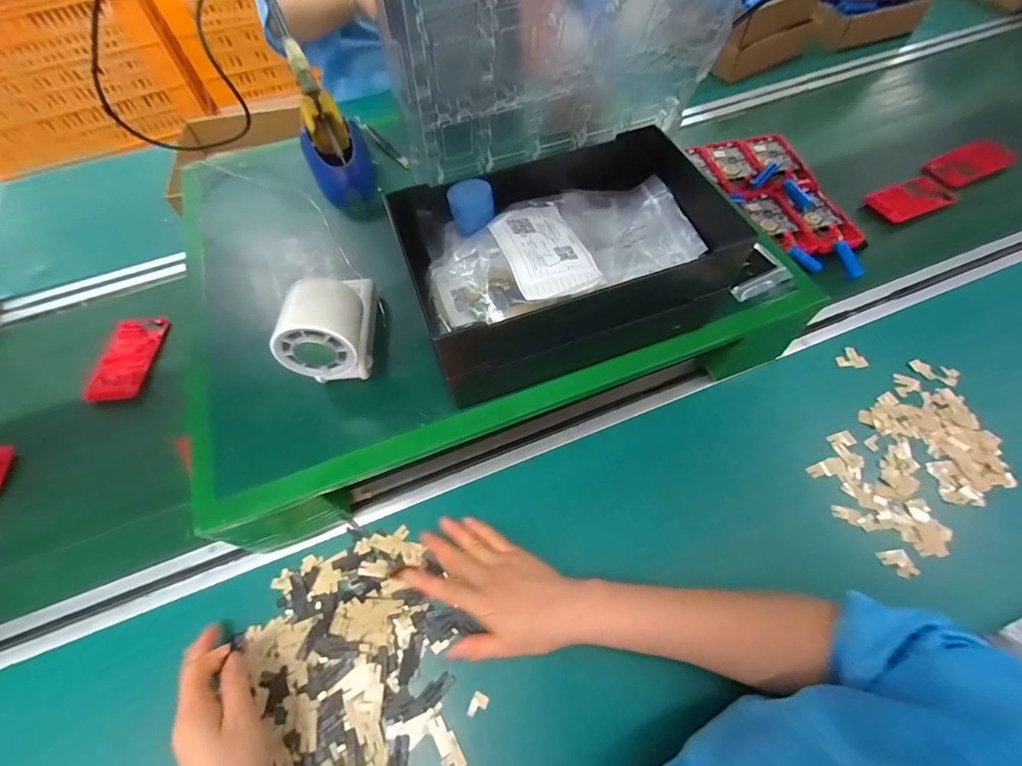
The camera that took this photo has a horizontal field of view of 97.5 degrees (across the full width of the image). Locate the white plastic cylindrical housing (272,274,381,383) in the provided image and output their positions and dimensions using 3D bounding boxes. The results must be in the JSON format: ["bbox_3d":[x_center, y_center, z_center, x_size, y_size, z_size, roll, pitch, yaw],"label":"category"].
[{"bbox_3d":[-0.157,-0.058,0.397,0.060,0.098,0.116,-6,60,-1],"label":"white plastic cylindrical housing"}]

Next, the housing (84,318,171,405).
[{"bbox_3d":[-0.481,-0.031,0.562,0.060,0.009,0.119,1,61,2],"label":"housing"}]

